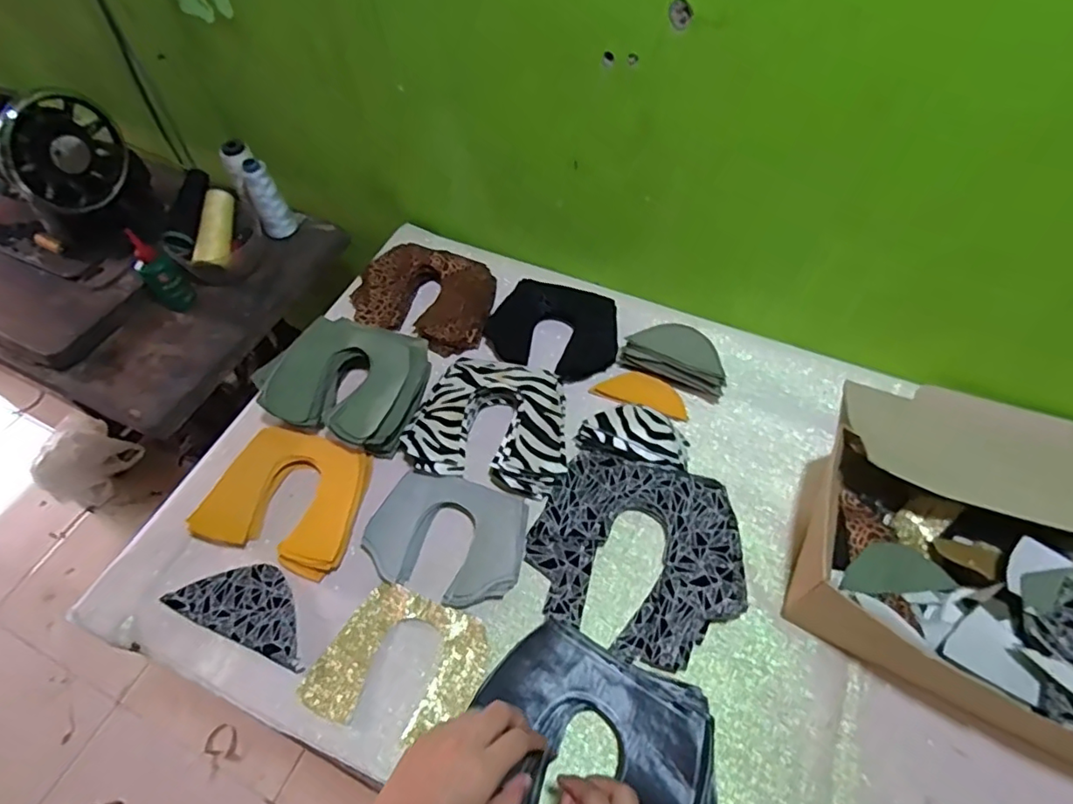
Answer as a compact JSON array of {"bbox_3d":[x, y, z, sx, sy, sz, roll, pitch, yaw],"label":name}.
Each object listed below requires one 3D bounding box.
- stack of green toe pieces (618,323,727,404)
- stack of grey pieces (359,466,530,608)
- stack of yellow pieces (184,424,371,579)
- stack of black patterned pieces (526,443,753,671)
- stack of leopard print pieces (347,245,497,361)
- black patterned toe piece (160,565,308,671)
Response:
[{"bbox_3d":[0.165,-0.053,0.677,0.127,0.040,0.063,20,62,15],"label":"stack of green toe pieces"},{"bbox_3d":[-0.089,0.134,0.575,0.155,0.021,0.117,17,61,13],"label":"stack of grey pieces"},{"bbox_3d":[-0.258,0.098,0.605,0.154,0.026,0.136,15,61,12],"label":"stack of yellow pieces"},{"bbox_3d":[0.096,0.148,0.560,0.199,0.022,0.181,12,61,10],"label":"stack of black patterned pieces"},{"bbox_3d":[-0.145,-0.141,0.746,0.172,0.038,0.142,10,60,9],"label":"stack of leopard print pieces"},{"bbox_3d":[-0.276,0.196,0.558,0.143,0.006,0.071,21,56,10],"label":"black patterned toe piece"}]

